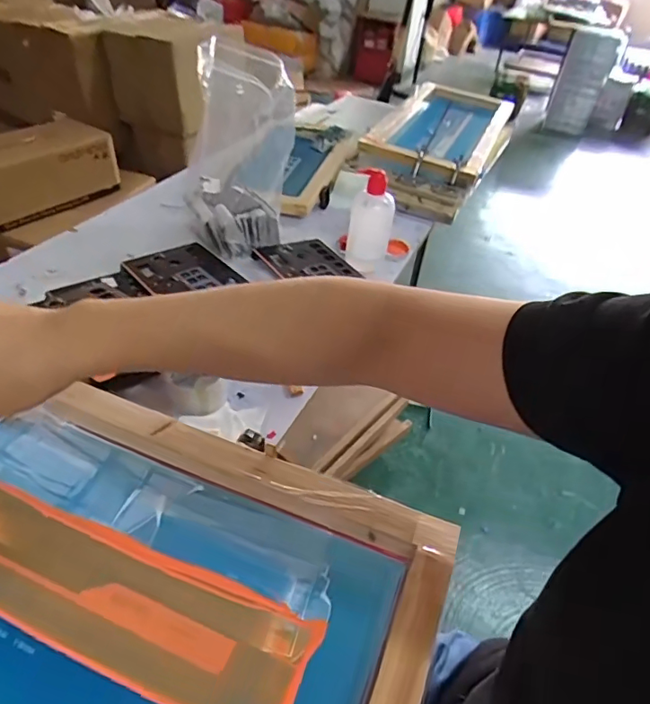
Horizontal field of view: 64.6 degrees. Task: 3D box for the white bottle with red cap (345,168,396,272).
[{"bbox_3d":[0.085,-0.240,0.954,0.078,0.172,0.069,13,41,6],"label":"white bottle with red cap"}]

